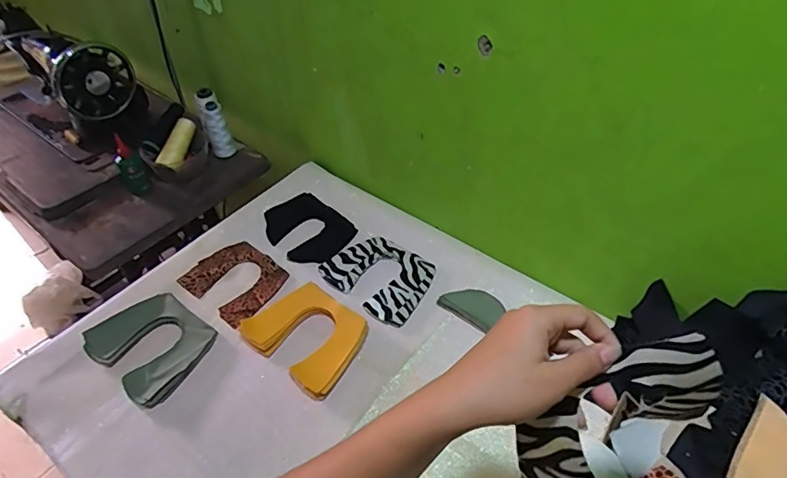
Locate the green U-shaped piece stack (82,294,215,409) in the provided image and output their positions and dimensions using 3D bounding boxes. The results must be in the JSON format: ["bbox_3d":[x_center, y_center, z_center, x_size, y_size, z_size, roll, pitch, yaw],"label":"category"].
[{"bbox_3d":[-0.334,0.143,0.703,0.149,0.028,0.128,29,55,26],"label":"green U-shaped piece stack"}]

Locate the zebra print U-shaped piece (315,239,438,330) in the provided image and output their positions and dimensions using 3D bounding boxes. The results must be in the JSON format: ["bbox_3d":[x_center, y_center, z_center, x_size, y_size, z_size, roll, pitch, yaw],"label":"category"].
[{"bbox_3d":[-0.020,0.054,0.789,0.161,0.010,0.125,31,55,27],"label":"zebra print U-shaped piece"}]

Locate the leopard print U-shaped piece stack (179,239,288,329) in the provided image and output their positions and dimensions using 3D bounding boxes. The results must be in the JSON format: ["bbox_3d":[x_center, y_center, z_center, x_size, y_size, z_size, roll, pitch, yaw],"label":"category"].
[{"bbox_3d":[-0.246,0.063,0.795,0.139,0.014,0.120,31,55,27],"label":"leopard print U-shaped piece stack"}]

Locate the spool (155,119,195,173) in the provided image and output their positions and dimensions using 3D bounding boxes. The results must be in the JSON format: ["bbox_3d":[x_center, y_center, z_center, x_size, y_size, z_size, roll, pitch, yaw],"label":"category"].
[{"bbox_3d":[-0.411,-0.181,0.962,0.042,0.037,0.114,7,61,9],"label":"spool"}]

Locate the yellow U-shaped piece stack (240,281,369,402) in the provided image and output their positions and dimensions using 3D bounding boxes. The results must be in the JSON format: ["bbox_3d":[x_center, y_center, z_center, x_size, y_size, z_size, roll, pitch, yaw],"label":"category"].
[{"bbox_3d":[-0.118,0.132,0.706,0.159,0.023,0.124,31,55,27],"label":"yellow U-shaped piece stack"}]

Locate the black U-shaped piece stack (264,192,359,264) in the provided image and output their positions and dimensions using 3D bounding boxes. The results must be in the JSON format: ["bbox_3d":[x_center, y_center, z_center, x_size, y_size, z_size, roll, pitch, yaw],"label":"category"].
[{"bbox_3d":[-0.147,-0.017,0.870,0.157,0.013,0.120,34,57,29],"label":"black U-shaped piece stack"}]

